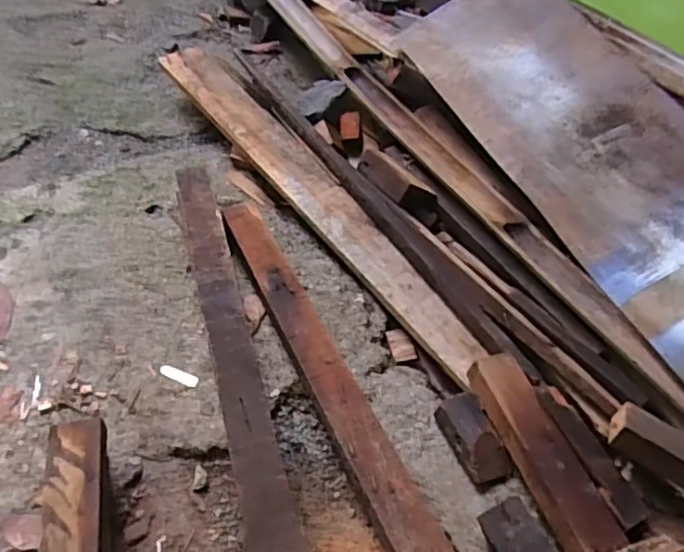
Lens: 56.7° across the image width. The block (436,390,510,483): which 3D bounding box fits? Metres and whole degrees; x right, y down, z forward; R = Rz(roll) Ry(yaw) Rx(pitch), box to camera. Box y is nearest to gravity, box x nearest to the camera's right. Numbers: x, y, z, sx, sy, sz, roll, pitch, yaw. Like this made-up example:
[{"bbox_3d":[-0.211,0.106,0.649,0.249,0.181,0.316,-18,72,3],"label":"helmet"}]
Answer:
[{"bbox_3d":[0.177,0.219,0.856,0.061,0.046,0.117,-17,54,-15],"label":"block"}]

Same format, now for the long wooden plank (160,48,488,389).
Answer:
[{"bbox_3d":[-0.071,-0.164,1.129,0.104,0.019,0.890,-28,60,-21],"label":"long wooden plank"}]

